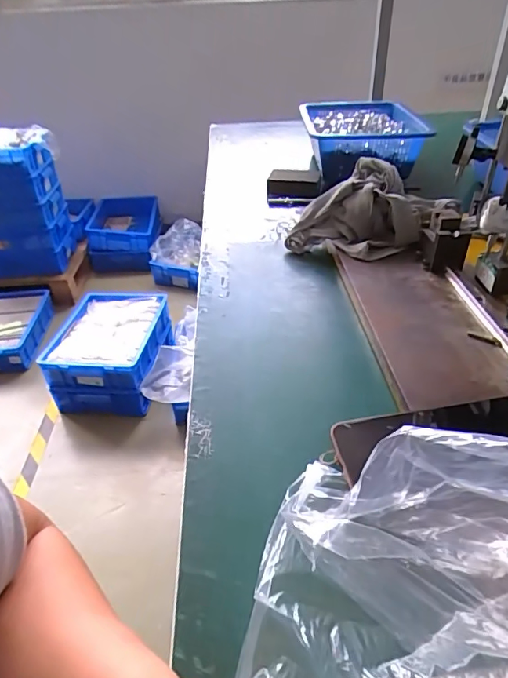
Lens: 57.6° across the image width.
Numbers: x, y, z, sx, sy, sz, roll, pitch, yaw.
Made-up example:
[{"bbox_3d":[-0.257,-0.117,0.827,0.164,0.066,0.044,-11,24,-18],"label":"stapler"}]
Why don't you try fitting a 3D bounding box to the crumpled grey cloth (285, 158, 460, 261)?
[{"bbox_3d":[0.168,-0.175,0.655,0.194,0.094,0.154,26,47,36],"label":"crumpled grey cloth"}]

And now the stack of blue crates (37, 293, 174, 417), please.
[{"bbox_3d":[-0.481,0.048,1.601,0.339,0.225,0.422,3,37,8],"label":"stack of blue crates"}]

